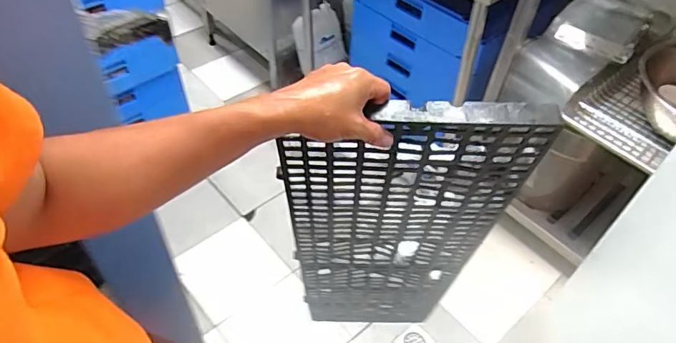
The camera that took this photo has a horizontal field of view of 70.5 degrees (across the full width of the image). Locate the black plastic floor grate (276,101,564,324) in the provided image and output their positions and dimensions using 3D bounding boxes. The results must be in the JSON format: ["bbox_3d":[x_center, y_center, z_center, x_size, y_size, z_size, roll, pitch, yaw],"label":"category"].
[{"bbox_3d":[0.072,0.147,0.846,0.303,0.818,0.022,3,60,-2],"label":"black plastic floor grate"}]

